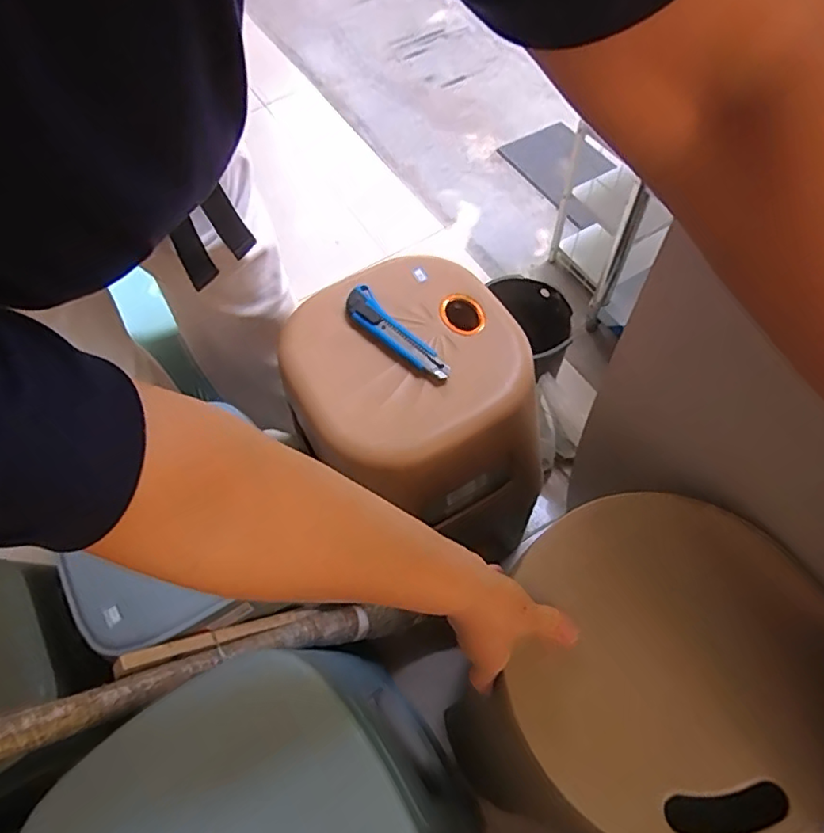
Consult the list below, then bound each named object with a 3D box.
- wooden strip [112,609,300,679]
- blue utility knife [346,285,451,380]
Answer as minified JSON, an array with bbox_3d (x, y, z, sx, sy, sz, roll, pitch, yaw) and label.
[{"bbox_3d":[-0.224,0.258,0.653,0.020,0.225,0.017,-48,60,28],"label":"wooden strip"},{"bbox_3d":[-0.022,-0.093,0.645,0.038,0.020,0.156,-36,65,-15],"label":"blue utility knife"}]

